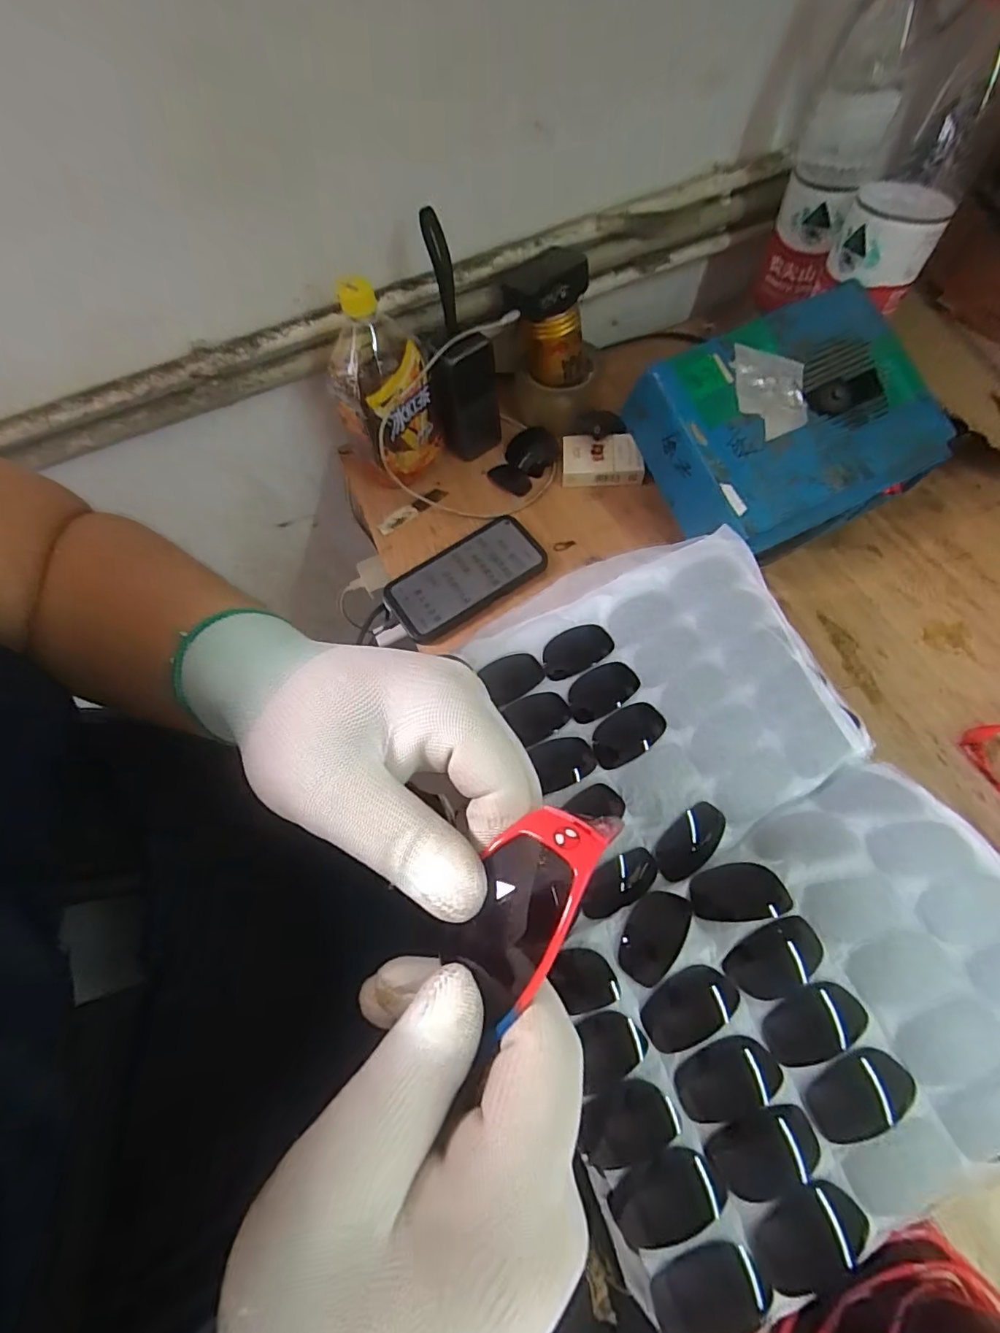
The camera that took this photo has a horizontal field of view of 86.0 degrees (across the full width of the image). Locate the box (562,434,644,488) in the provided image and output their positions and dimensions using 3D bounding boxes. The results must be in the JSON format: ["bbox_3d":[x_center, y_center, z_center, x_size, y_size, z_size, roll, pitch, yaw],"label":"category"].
[{"bbox_3d":[0.114,-0.231,0.601,0.086,0.028,0.053,0,65,3],"label":"box"}]

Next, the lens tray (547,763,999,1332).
[{"bbox_3d":[0.167,0.189,0.313,0.295,0.045,0.221,-29,64,-1],"label":"lens tray"}]

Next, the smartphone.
[{"bbox_3d":[-0.036,-0.094,0.557,0.161,0.015,0.081,-32,67,-11],"label":"smartphone"}]

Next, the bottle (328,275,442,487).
[{"bbox_3d":[-0.119,-0.280,0.548,0.095,0.197,0.097,-19,66,-5],"label":"bottle"}]

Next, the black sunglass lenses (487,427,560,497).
[{"bbox_3d":[0.031,-0.241,0.627,0.055,0.025,0.083,37,73,18],"label":"black sunglass lenses"}]

